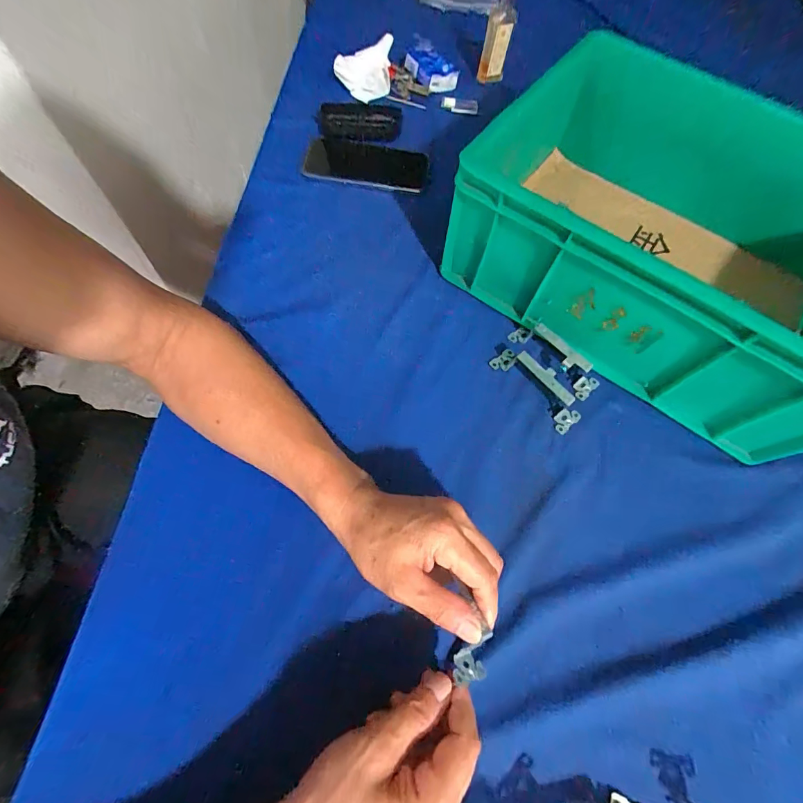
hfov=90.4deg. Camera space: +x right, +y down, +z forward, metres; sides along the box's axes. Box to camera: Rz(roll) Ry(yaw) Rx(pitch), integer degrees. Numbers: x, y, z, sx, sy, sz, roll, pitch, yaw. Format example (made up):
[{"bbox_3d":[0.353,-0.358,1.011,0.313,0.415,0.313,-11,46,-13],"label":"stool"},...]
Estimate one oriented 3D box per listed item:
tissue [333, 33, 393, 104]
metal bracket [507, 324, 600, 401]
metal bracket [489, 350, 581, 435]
[{"bbox_3d":[-0.056,-0.497,0.592,0.080,0.040,0.105,5,65,-2],"label":"tissue"},{"bbox_3d":[0.165,-0.049,0.427,0.104,0.037,0.027,41,69,16],"label":"metal bracket"},{"bbox_3d":[0.142,-0.019,0.409,0.029,0.045,0.105,-36,71,-18],"label":"metal bracket"}]

